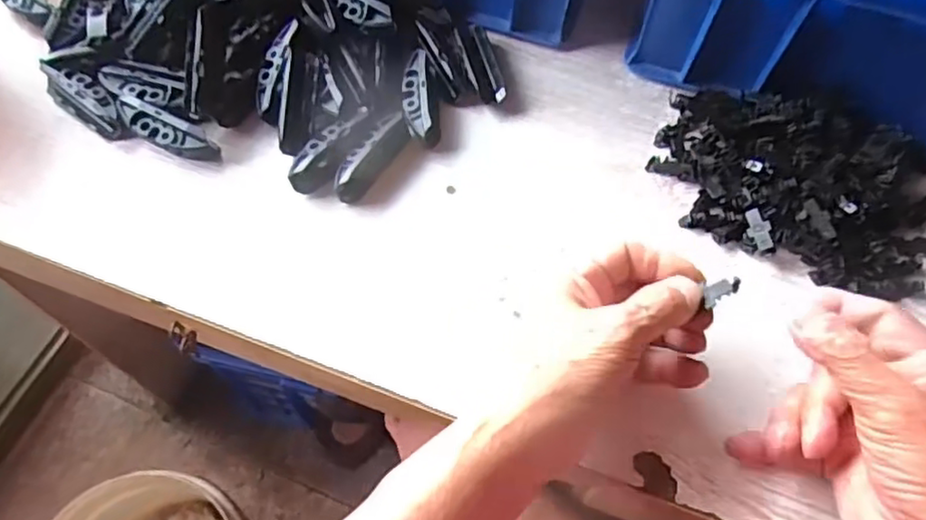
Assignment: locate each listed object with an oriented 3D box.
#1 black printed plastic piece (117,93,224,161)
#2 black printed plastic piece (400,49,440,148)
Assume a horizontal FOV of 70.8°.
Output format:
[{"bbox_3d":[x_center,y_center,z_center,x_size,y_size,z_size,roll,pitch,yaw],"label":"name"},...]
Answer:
[{"bbox_3d":[-0.190,-0.083,0.416,0.072,0.017,0.020,29,64,-2],"label":"black printed plastic piece"},{"bbox_3d":[-0.029,-0.110,0.438,0.024,0.021,0.067,-5,75,-5],"label":"black printed plastic piece"}]

